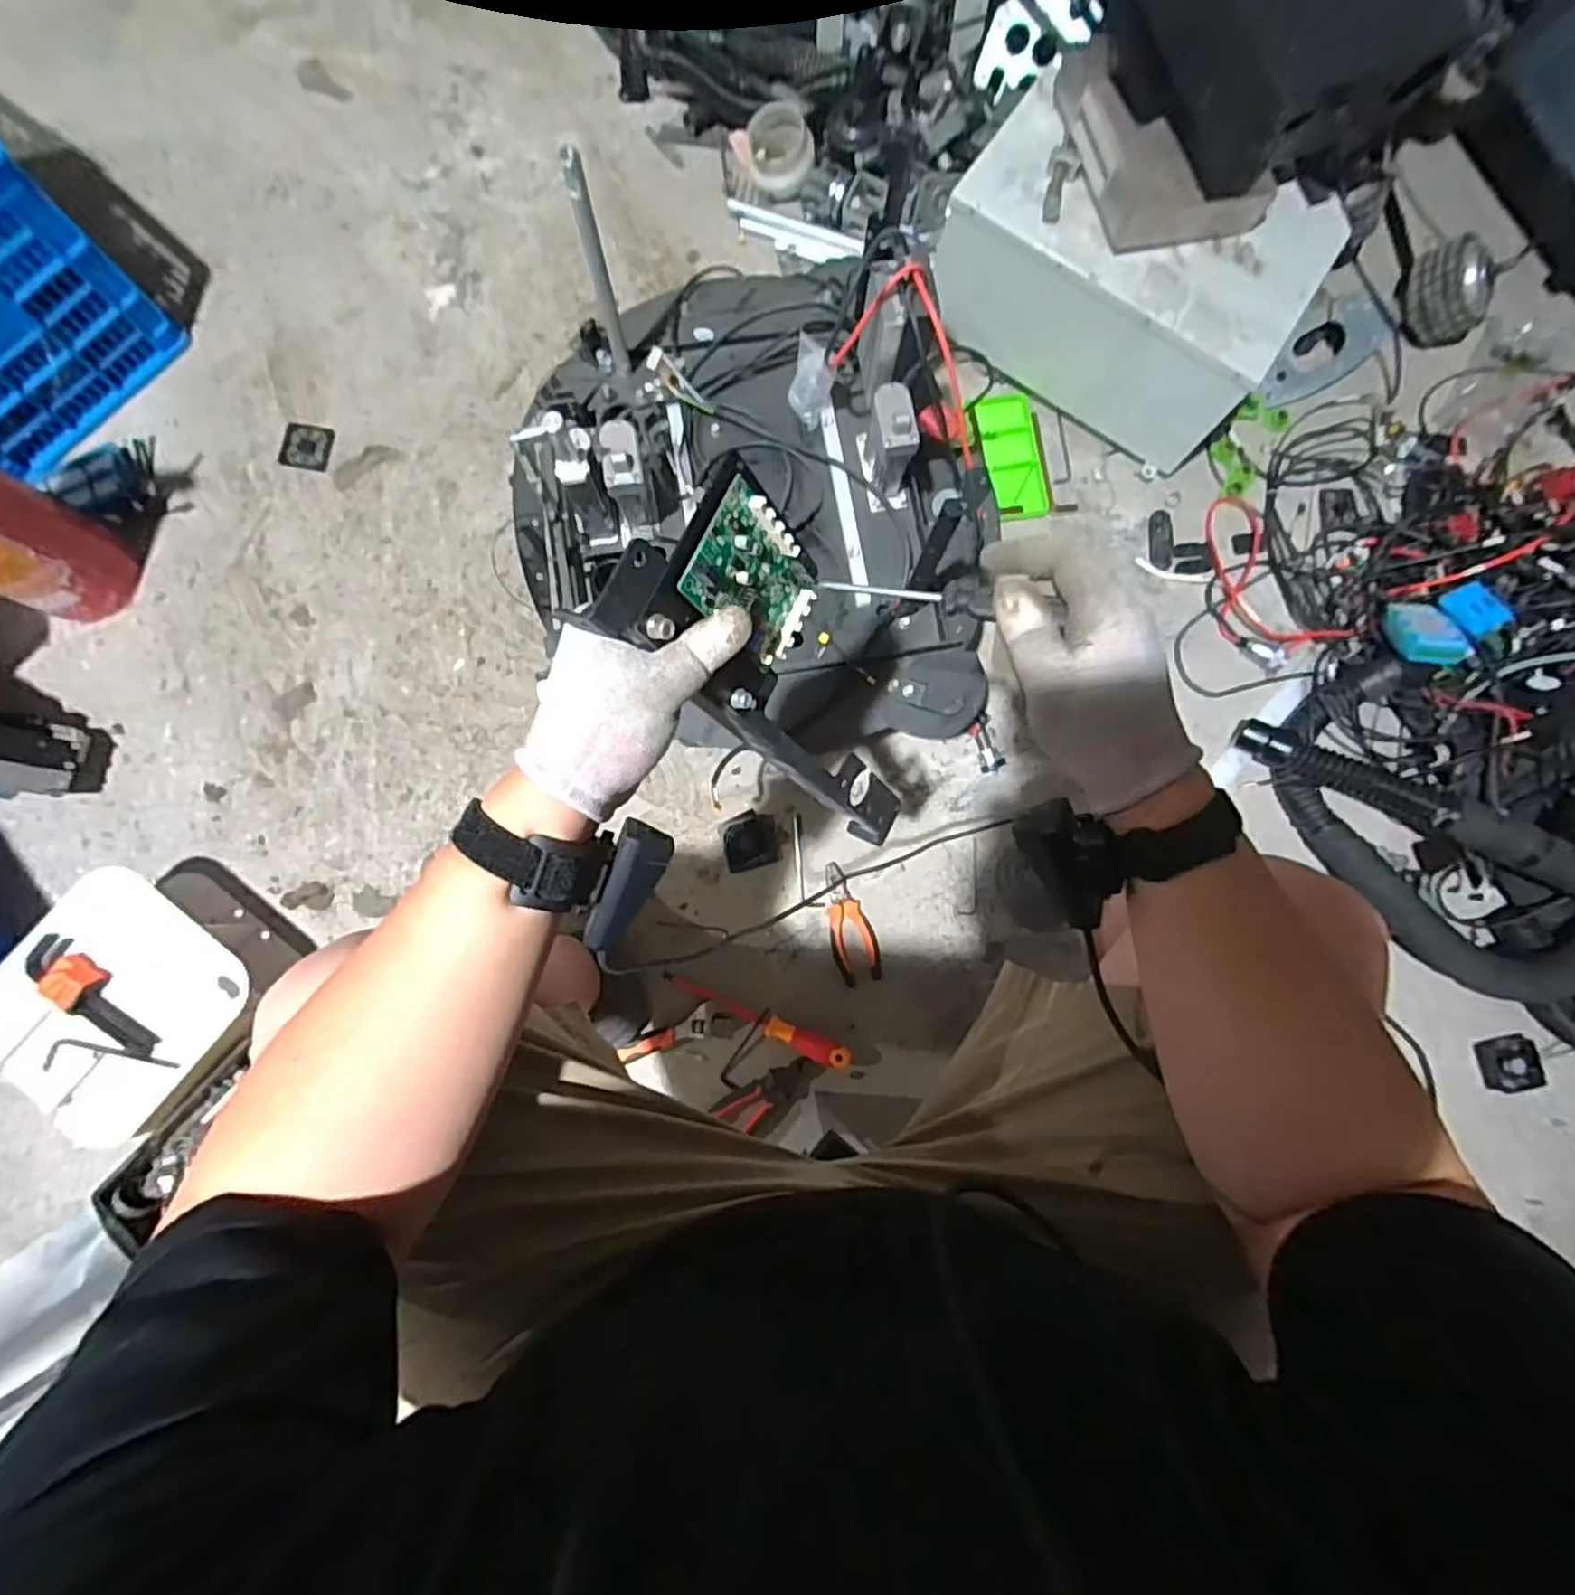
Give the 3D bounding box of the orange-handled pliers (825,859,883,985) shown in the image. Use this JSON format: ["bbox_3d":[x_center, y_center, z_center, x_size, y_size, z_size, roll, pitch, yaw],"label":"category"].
[{"bbox_3d":[0.080,0.164,0.929,0.059,0.018,0.157,-15,82,-5],"label":"orange-handled pliers"}]

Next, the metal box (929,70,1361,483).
[{"bbox_3d":[0.421,-0.672,0.937,0.427,0.195,0.243,27,80,2],"label":"metal box"}]

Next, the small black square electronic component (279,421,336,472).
[{"bbox_3d":[-0.686,-0.500,1.013,0.070,0.004,0.071,8,81,-3],"label":"small black square electronic component"}]

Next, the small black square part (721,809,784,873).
[{"bbox_3d":[-0.048,0.056,0.938,0.072,0.021,0.073,-13,81,-5],"label":"small black square part"}]

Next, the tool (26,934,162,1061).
[{"bbox_3d":[-0.767,0.223,0.778,0.176,0.022,0.055,44,81,5],"label":"tool"}]

